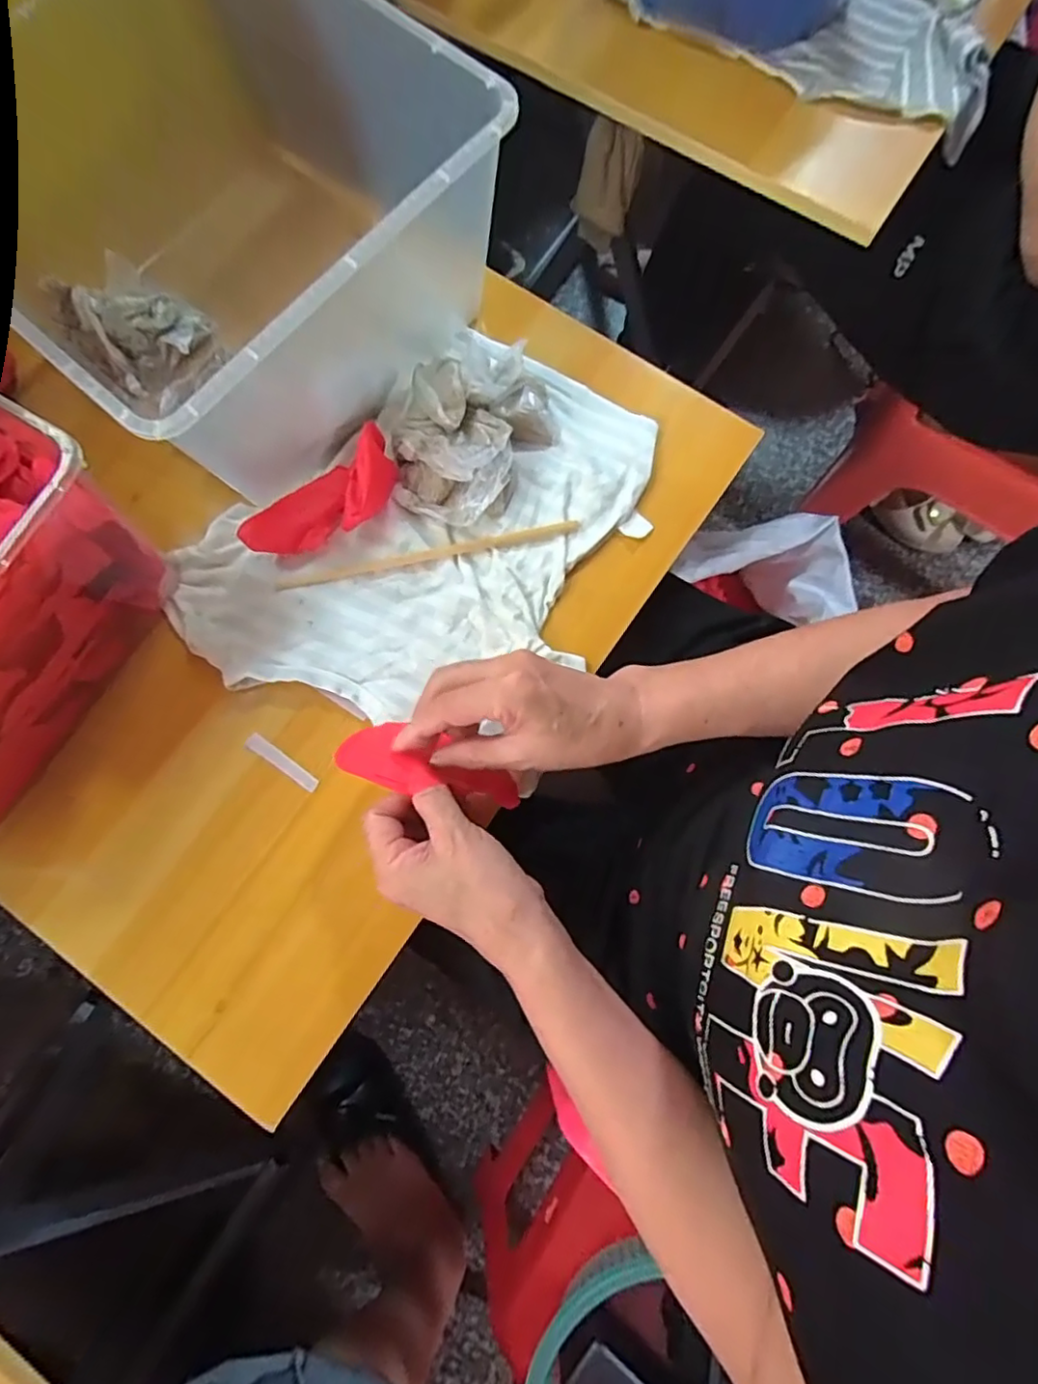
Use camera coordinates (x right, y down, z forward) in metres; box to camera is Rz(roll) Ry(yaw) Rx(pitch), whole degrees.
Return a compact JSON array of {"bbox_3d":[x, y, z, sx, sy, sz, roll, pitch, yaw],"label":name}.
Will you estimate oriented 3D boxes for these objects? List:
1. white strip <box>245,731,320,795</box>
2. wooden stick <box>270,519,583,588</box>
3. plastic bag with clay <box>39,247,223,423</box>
[{"bbox_3d":[-0.166,0.049,0.422,0.058,0.004,0.012,34,67,5],"label":"white strip"},{"bbox_3d":[-0.066,-0.100,0.442,0.222,0.007,0.009,-12,79,-2],"label":"wooden stick"},{"bbox_3d":[-0.302,-0.285,0.472,0.127,0.037,0.090,39,81,7],"label":"plastic bag with clay"}]

